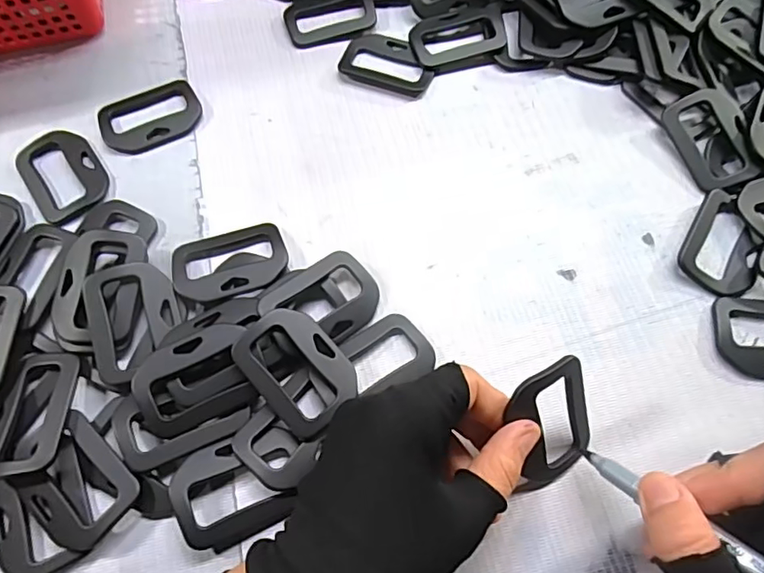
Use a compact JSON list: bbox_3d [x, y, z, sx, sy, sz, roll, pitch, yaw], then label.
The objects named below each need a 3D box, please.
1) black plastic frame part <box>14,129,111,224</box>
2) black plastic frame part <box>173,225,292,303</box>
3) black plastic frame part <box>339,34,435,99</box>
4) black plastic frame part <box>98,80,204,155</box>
[{"bbox_3d":[-0.190,-0.069,0.327,0.044,0.004,0.066,-36,71,-13],"label":"black plastic frame part"},{"bbox_3d":[-0.082,-0.013,0.300,0.060,0.011,0.044,-16,68,-6],"label":"black plastic frame part"},{"bbox_3d":[0.005,-0.147,0.360,0.060,0.004,0.042,21,69,10],"label":"black plastic frame part"},{"bbox_3d":[-0.145,-0.108,0.345,0.060,0.005,0.047,-28,69,-10],"label":"black plastic frame part"}]

